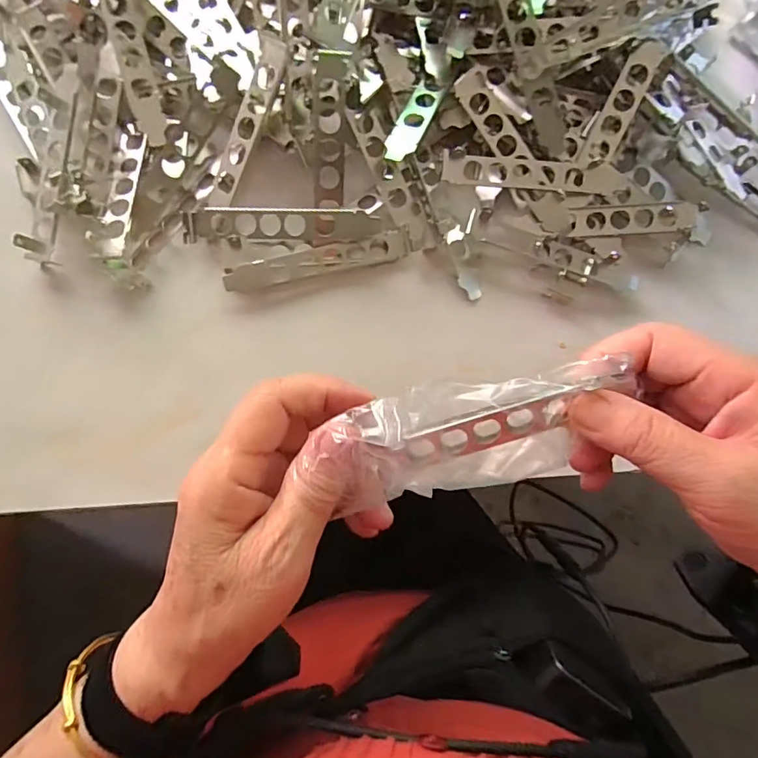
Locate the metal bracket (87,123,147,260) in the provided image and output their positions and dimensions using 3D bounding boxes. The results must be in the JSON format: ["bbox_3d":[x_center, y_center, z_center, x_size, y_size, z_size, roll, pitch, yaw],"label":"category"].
[{"bbox_3d":[-0.161,-0.119,0.317,0.020,0.015,0.092,8,82,-3],"label":"metal bracket"}]

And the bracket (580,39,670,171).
[{"bbox_3d":[0.151,-0.169,0.315,0.018,0.010,0.076,29,111,16],"label":"bracket"}]

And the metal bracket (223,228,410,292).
[{"bbox_3d":[-0.039,-0.076,0.325,0.119,0.012,0.016,-14,84,-6],"label":"metal bracket"}]

